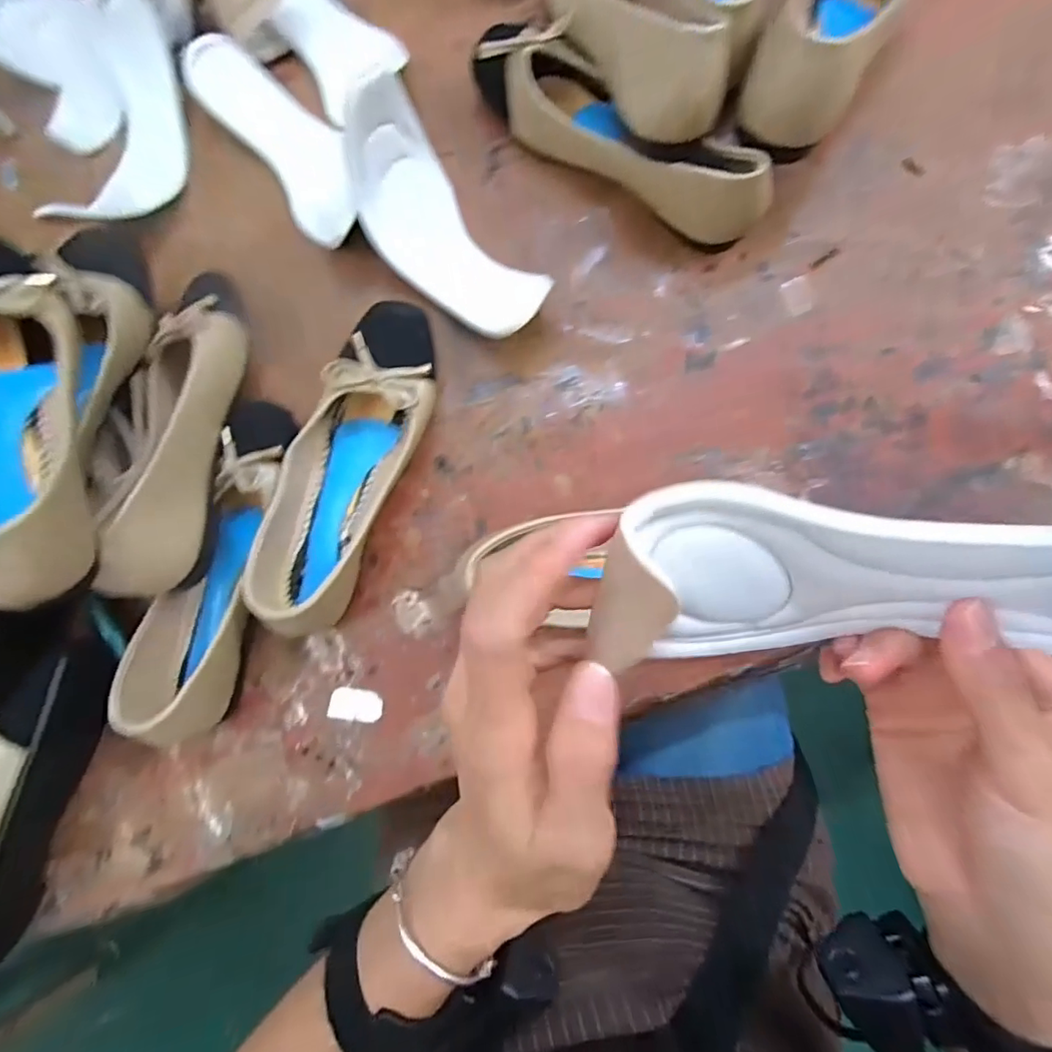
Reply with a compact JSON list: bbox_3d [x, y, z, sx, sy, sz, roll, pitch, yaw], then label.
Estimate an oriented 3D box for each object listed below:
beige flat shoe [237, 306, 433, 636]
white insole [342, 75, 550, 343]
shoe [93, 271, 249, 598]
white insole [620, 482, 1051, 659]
[{"bbox_3d":[-0.131,-0.045,0.386,0.089,0.058,0.243,20,86,10],"label":"beige flat shoe"},{"bbox_3d":[-0.061,-0.207,0.382,0.077,0.080,0.180,-37,80,2],"label":"white insole"},{"bbox_3d":[-0.249,-0.077,0.376,0.077,0.070,0.247,-4,72,8],"label":"shoe"},{"bbox_3d":[0.128,0.027,0.170,0.182,0.074,0.031,5,51,25],"label":"white insole"}]

